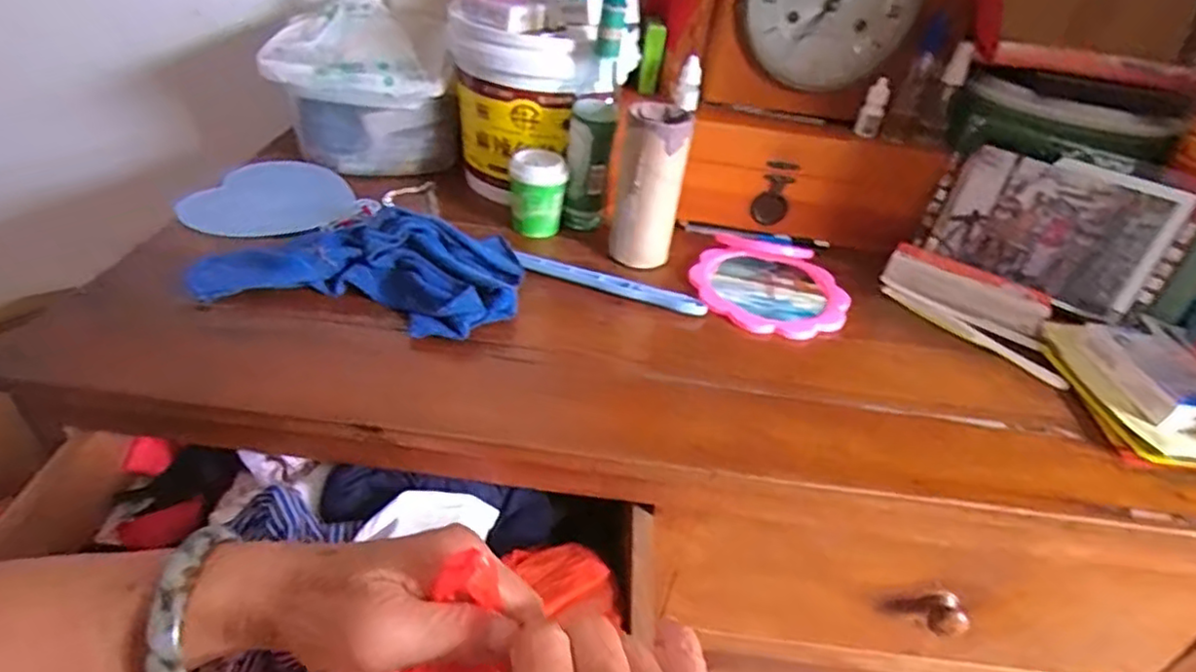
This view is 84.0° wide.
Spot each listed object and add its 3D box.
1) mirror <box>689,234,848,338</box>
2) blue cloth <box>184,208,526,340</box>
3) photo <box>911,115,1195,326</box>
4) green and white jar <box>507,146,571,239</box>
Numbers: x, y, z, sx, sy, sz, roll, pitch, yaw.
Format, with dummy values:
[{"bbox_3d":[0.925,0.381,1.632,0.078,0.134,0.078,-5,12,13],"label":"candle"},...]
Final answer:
[{"bbox_3d":[0.170,-0.052,0.654,0.146,0.016,0.148,17,37,13],"label":"mirror"},{"bbox_3d":[-0.196,-0.060,0.567,0.250,0.042,0.131,6,36,-1],"label":"blue cloth"},{"bbox_3d":[0.437,-0.112,0.641,0.208,0.139,0.013,29,29,25],"label":"photo"},{"bbox_3d":[-0.062,-0.145,0.680,0.054,0.075,0.055,5,36,-3],"label":"green and white jar"}]

